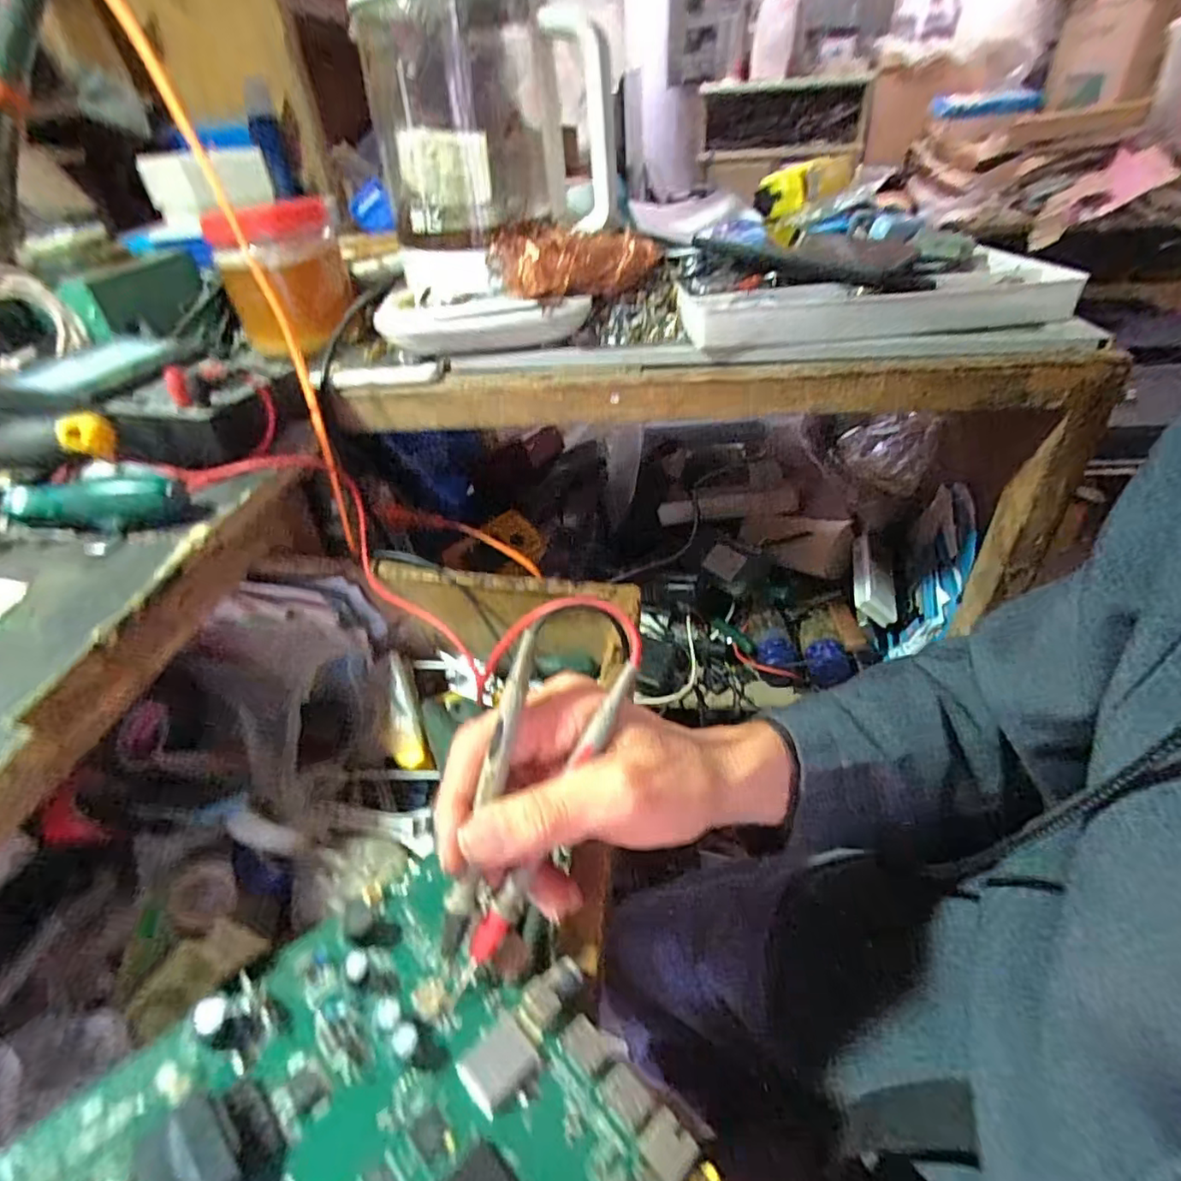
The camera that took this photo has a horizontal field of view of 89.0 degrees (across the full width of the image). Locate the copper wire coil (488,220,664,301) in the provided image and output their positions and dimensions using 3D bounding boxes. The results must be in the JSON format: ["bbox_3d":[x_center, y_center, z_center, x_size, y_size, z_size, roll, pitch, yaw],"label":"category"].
[{"bbox_3d":[-0.008,-0.254,0.461,0.131,0.045,0.040,-20,43,-18],"label":"copper wire coil"}]

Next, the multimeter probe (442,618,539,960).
[{"bbox_3d":[-0.039,0.076,0.237,0.010,0.007,0.129,12,85,19],"label":"multimeter probe"}]

